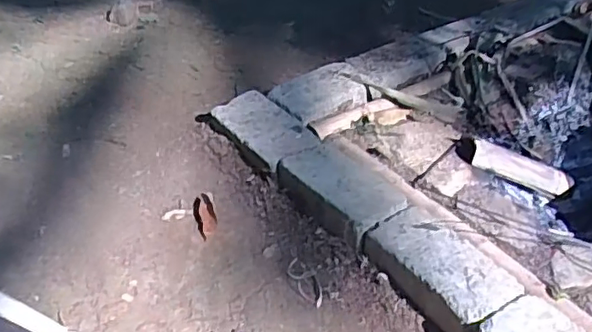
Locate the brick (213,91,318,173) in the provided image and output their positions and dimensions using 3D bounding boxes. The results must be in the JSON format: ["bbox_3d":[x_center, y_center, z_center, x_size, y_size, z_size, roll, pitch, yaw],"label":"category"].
[{"bbox_3d":[-0.057,-0.058,1.118,0.117,0.063,0.215,-26,42,-30],"label":"brick"}]

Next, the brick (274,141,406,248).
[{"bbox_3d":[0.073,0.042,0.982,0.121,0.055,0.213,-24,41,-28],"label":"brick"}]

